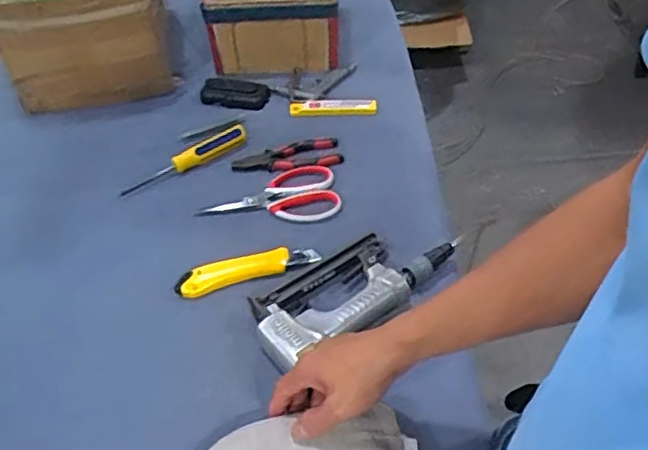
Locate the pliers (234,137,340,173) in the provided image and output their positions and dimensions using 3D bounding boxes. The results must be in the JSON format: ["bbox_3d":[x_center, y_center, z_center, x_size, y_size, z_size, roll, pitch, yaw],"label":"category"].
[{"bbox_3d":[-0.054,-0.097,0.865,0.153,0.009,0.056,-10,47,-5],"label":"pliers"}]

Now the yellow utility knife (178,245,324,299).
[{"bbox_3d":[-0.093,0.052,0.731,0.170,0.014,0.037,-14,47,-8],"label":"yellow utility knife"}]

